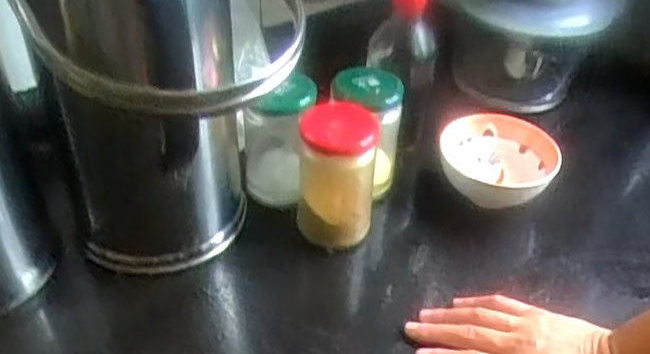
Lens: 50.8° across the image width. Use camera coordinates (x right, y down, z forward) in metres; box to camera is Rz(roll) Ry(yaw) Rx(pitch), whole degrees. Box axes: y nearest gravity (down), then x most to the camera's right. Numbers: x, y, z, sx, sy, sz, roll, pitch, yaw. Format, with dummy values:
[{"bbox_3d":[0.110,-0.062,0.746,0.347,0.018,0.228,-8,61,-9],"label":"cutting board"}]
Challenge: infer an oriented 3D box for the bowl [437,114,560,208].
[{"bbox_3d":[0.167,-0.006,0.662,0.107,0.061,0.107,2,40,-1],"label":"bowl"}]

